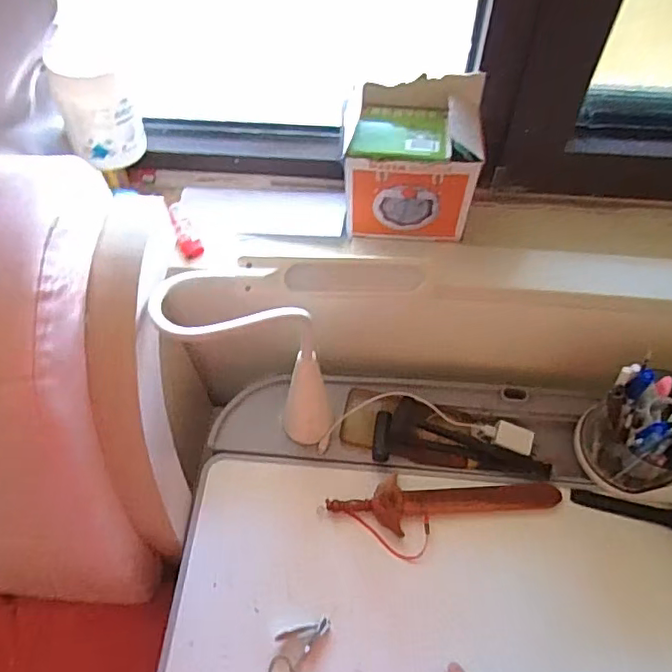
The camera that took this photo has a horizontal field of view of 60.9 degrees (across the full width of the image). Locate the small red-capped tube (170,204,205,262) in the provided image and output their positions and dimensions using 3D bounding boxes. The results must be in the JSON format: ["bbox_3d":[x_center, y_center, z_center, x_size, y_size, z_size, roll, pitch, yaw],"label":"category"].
[{"bbox_3d":[-0.184,-0.128,0.689,0.027,0.018,0.082,-22,60,-12],"label":"small red-capped tube"}]

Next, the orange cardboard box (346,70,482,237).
[{"bbox_3d":[0.079,-0.187,0.631,0.141,0.149,0.088,1,58,2],"label":"orange cardboard box"}]

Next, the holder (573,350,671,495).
[{"bbox_3d":[0.380,0.109,0.665,0.147,0.144,0.111,-10,59,-5],"label":"holder"}]

